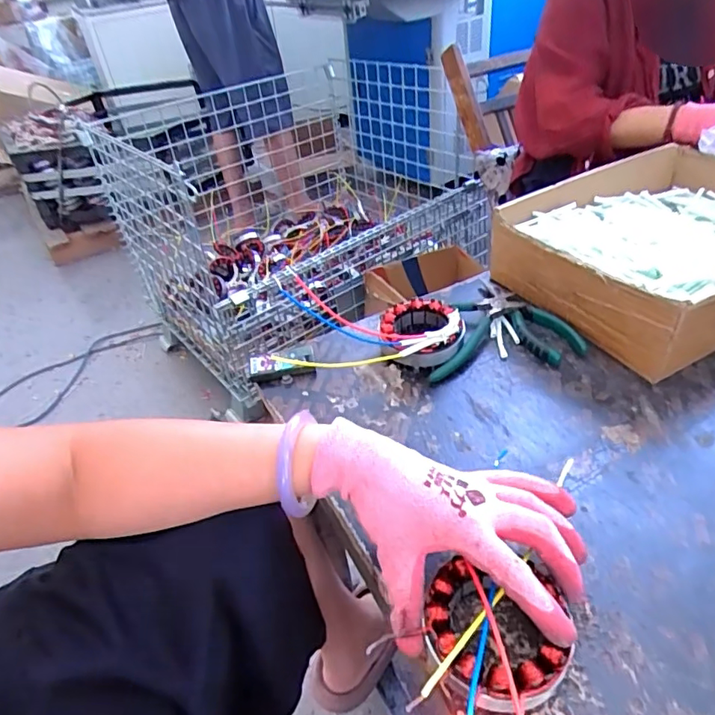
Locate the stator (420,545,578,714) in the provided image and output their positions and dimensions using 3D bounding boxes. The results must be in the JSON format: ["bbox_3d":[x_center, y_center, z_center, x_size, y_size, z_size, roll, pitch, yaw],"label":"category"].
[{"bbox_3d":[0.082,0.165,0.318,0.081,0.028,0.079,5,40,13],"label":"stator"}]

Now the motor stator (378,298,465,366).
[{"bbox_3d":[0.066,-0.025,0.557,0.084,0.043,0.096,-7,39,-2],"label":"motor stator"}]

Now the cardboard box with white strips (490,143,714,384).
[{"bbox_3d":[0.347,-0.120,0.599,0.322,0.099,0.242,-22,42,-20],"label":"cardboard box with white strips"}]

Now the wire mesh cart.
[{"bbox_3d":[-0.220,-0.485,1.561,0.855,0.482,1.000,-30,44,-26],"label":"wire mesh cart"}]

